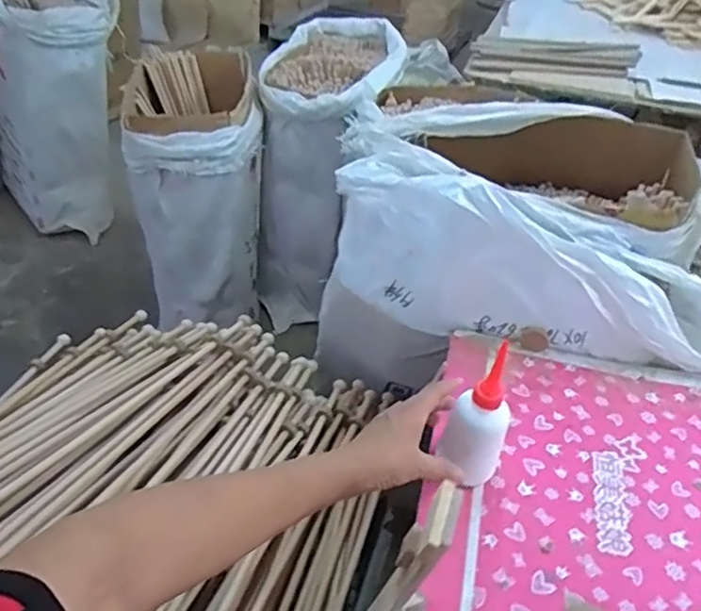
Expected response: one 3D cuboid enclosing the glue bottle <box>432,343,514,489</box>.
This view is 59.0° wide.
[{"bbox_3d":[0.126,0.110,0.608,0.059,0.160,0.041,27,42,24],"label":"glue bottle"}]

